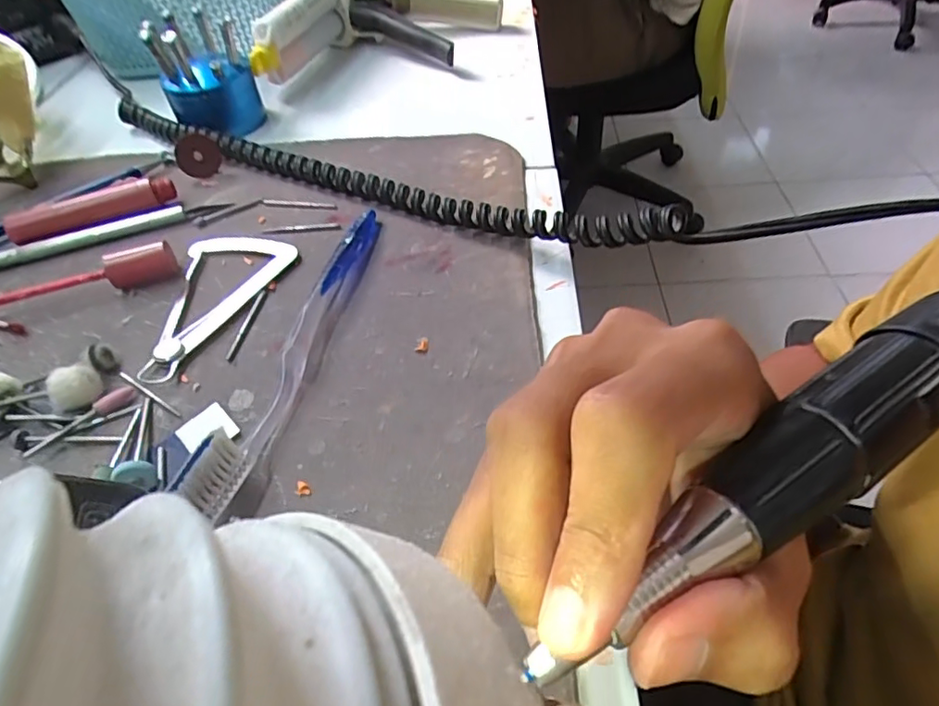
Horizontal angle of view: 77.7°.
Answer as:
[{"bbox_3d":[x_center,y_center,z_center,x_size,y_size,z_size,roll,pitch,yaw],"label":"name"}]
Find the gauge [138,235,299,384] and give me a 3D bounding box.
[{"bbox_3d":[-0.134,-0.030,0.285,0.061,0.005,0.097,21,53,22],"label":"gauge"}]

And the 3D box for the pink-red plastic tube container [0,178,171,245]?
[{"bbox_3d":[-0.213,-0.081,0.330,0.087,0.016,0.015,-22,50,-14],"label":"pink-red plastic tube container"}]

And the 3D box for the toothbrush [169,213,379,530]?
[{"bbox_3d":[-0.072,-0.012,0.251,0.018,0.024,0.175,5,49,9],"label":"toothbrush"}]

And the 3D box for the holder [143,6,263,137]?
[{"bbox_3d":[-0.179,-0.193,0.392,0.057,0.068,0.055,-22,50,-14],"label":"holder"}]

